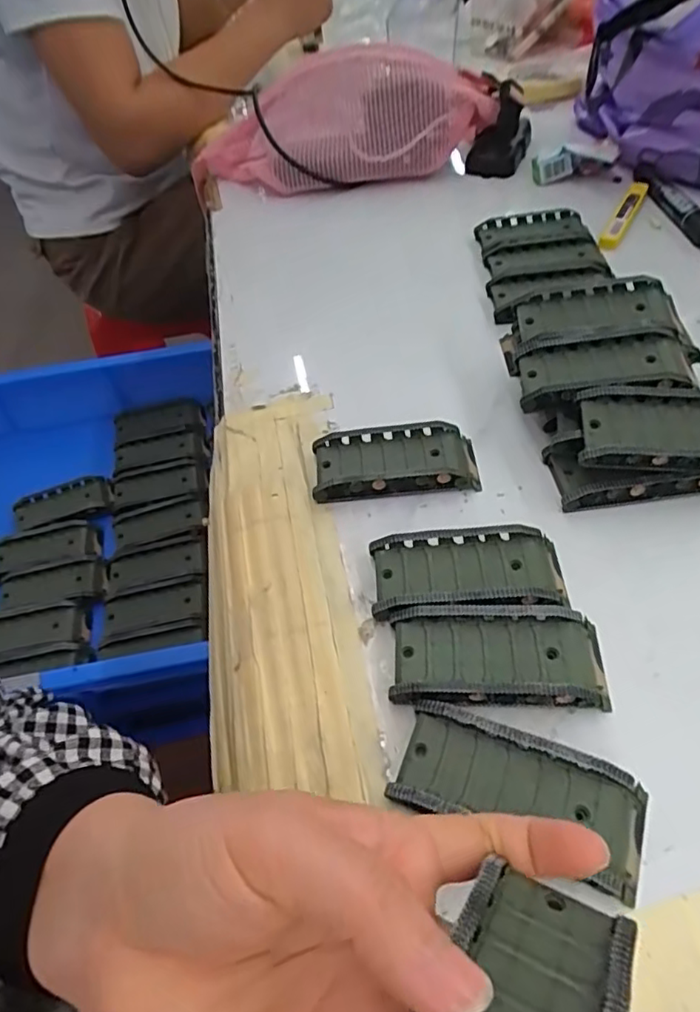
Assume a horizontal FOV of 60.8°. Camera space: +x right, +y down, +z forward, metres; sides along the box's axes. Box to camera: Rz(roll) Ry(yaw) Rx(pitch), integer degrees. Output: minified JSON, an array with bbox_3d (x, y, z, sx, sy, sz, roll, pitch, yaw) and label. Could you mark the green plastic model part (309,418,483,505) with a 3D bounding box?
[{"bbox_3d":[0.027,-0.027,0.362,0.096,0.017,0.043,-5,52,3],"label":"green plastic model part"}]

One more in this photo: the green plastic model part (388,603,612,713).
[{"bbox_3d":[0.069,0.070,0.280,0.096,0.019,0.046,0,52,6],"label":"green plastic model part"}]

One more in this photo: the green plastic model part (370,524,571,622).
[{"bbox_3d":[0.061,0.035,0.308,0.096,0.019,0.046,-4,52,3],"label":"green plastic model part"}]

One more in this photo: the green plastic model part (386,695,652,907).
[{"bbox_3d":[0.069,0.117,0.243,0.097,0.016,0.042,16,56,18],"label":"green plastic model part"}]

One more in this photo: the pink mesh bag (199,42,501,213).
[{"bbox_3d":[-0.012,-0.395,0.603,0.304,0.102,0.132,-9,52,-1],"label":"pink mesh bag"}]

